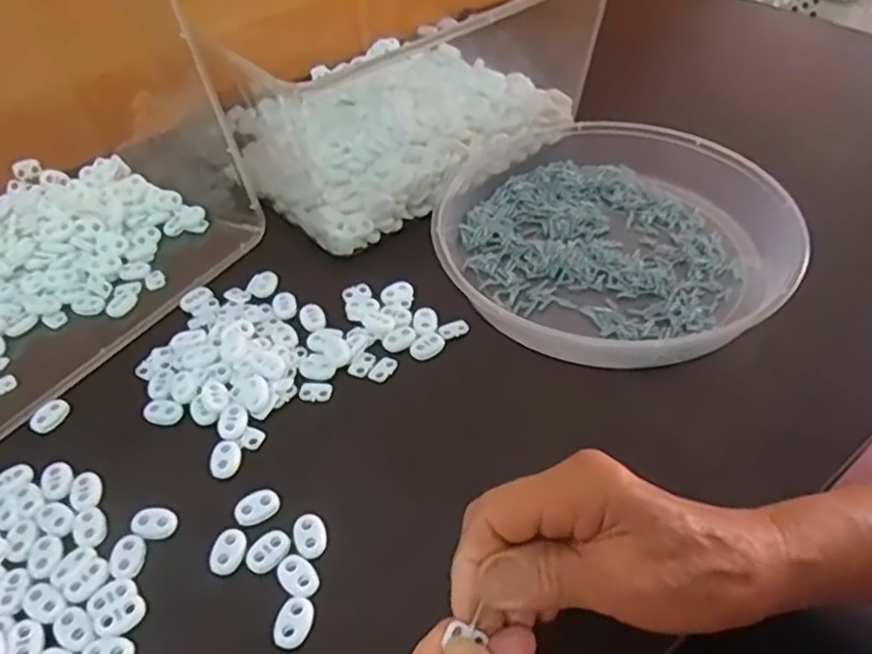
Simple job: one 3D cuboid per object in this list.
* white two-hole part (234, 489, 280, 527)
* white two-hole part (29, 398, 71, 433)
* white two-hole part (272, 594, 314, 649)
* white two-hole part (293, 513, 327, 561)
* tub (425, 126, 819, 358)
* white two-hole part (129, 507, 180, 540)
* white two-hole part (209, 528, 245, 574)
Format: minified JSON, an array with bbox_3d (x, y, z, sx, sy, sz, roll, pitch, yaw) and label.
[{"bbox_3d":[-0.092,0.094,0.362,0.023,0.005,0.016,-27,49,-21],"label":"white two-hole part"},{"bbox_3d":[-0.226,0.051,0.410,0.018,0.004,0.024,15,48,18],"label":"white two-hole part"},{"bbox_3d":[-0.065,0.133,0.318,0.015,0.004,0.024,9,47,13],"label":"white two-hole part"},{"bbox_3d":[-0.063,0.103,0.348,0.015,0.004,0.024,-17,47,-12],"label":"white two-hole part"},{"bbox_3d":[0.114,-0.072,0.487,0.229,0.046,0.236,-2,45,2],"label":"tub"},{"bbox_3d":[-0.144,0.101,0.359,0.022,0.005,0.017,7,46,11],"label":"white two-hole part"},{"bbox_3d":[-0.102,0.112,0.347,0.015,0.007,0.023,5,46,9],"label":"white two-hole part"}]

